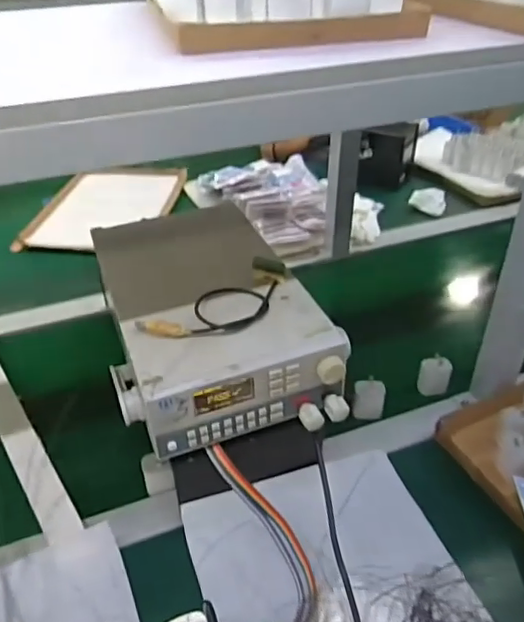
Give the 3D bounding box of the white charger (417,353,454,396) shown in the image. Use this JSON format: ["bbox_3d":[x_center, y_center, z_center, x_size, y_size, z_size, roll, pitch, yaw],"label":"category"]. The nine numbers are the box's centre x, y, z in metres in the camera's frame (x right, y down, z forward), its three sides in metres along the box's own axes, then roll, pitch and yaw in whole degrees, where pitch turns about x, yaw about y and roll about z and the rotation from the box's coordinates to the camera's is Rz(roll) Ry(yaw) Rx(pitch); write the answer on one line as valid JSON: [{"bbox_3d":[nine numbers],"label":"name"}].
[{"bbox_3d":[0.253,0.092,0.829,0.045,0.064,0.027,17,22,26],"label":"white charger"}]

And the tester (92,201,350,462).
[{"bbox_3d":[-0.067,-0.004,0.695,0.230,0.097,0.343,-11,38,-13],"label":"tester"}]

